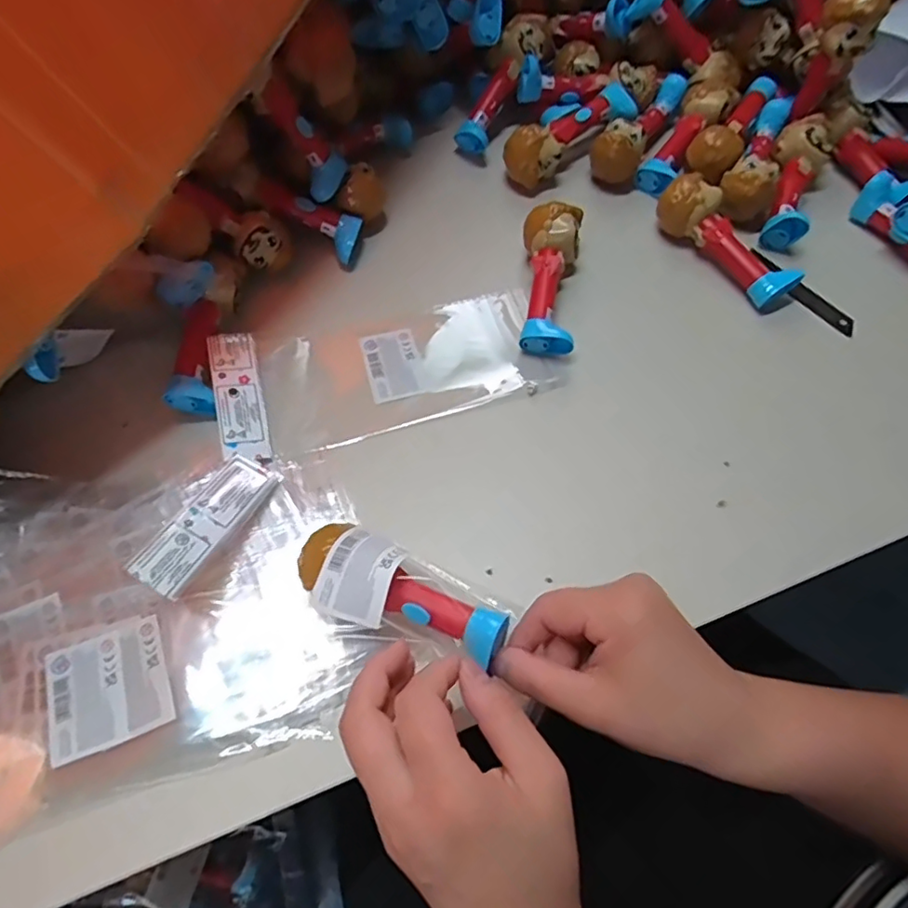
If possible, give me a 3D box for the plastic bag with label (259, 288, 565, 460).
[{"bbox_3d":[-0.034,-0.064,0.415,0.203,0.012,0.093,-15,64,-8],"label":"plastic bag with label"}]

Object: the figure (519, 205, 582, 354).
[{"bbox_3d":[0.070,-0.131,0.426,0.042,0.043,0.114,7,64,3],"label":"figure"}]

